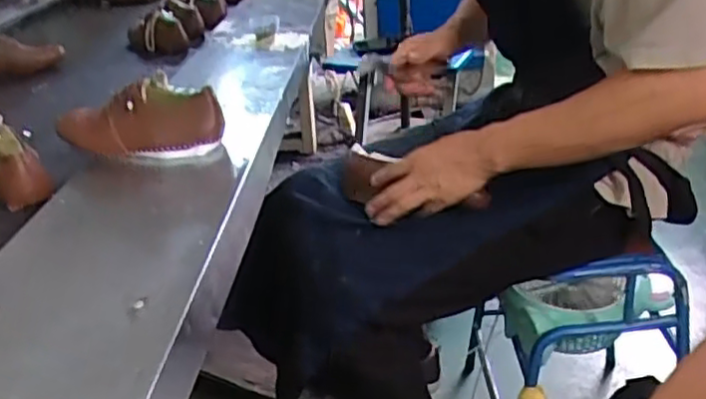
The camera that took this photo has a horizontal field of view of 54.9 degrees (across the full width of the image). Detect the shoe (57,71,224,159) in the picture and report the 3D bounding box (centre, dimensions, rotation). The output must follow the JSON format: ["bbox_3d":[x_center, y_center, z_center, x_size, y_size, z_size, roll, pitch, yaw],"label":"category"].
[{"bbox_3d":[-0.295,-0.116,0.931,0.236,0.085,0.084,7,29,21],"label":"shoe"}]

